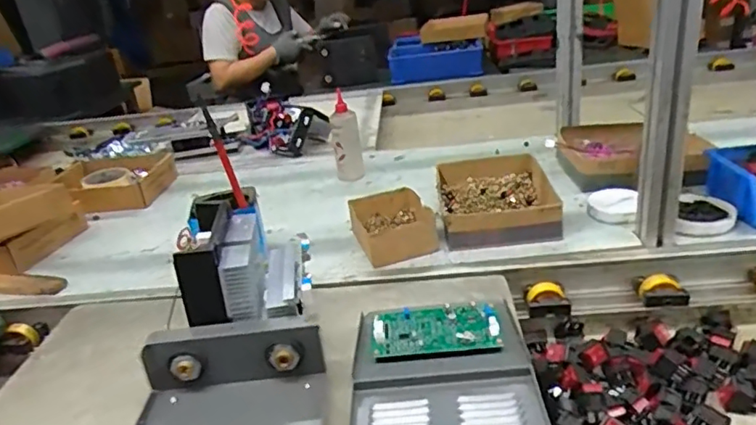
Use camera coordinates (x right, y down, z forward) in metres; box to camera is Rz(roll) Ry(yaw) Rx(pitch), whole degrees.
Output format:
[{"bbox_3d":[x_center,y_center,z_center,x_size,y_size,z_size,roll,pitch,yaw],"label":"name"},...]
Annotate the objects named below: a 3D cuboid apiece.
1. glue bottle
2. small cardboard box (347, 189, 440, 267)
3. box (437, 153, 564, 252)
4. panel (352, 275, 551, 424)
[{"bbox_3d":[-0.061,-0.133,1.087,0.055,0.152,0.052,-8,25,-1],"label":"glue bottle"},{"bbox_3d":[0.023,0.021,0.853,0.115,0.051,0.141,-11,25,-8],"label":"small cardboard box"},{"bbox_3d":[0.179,-0.021,0.886,0.163,0.056,0.234,-6,25,3],"label":"box"},{"bbox_3d":[0.065,0.162,0.556,0.180,0.046,0.207,-5,25,5],"label":"panel"}]

